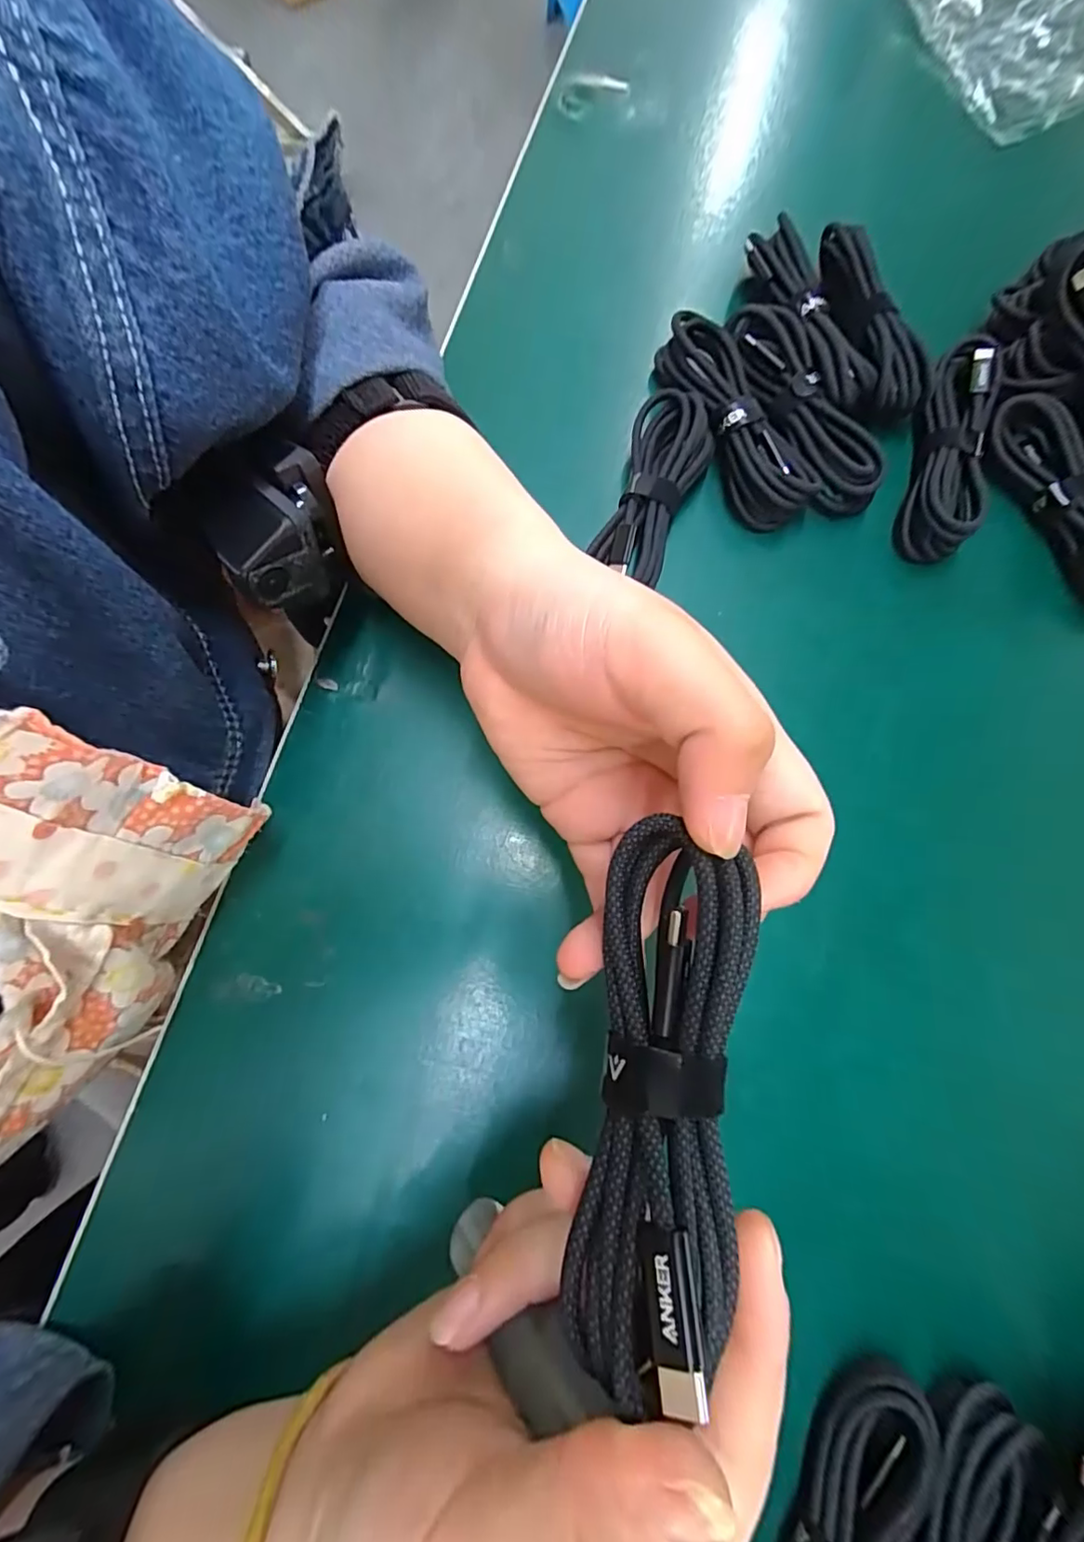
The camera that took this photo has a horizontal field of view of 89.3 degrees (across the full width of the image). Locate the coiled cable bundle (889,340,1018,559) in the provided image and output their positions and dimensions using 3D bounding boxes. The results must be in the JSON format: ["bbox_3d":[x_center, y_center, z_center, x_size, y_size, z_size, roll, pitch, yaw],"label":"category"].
[{"bbox_3d":[0.198,-0.157,0.273,0.038,0.037,0.119,17,78,4],"label":"coiled cable bundle"}]

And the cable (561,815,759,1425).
[{"bbox_3d":[0.026,0.064,0.111,0.031,0.017,0.103,7,78,2],"label":"cable"}]

